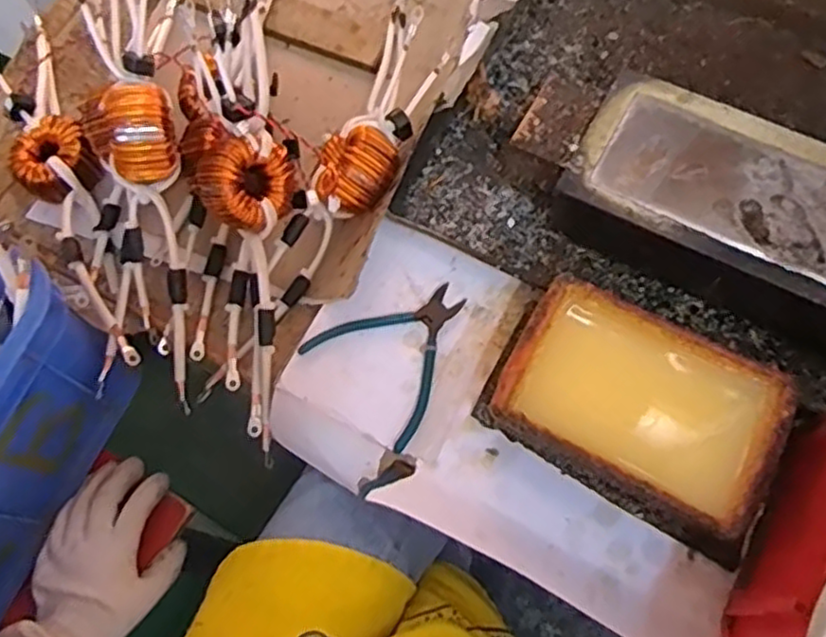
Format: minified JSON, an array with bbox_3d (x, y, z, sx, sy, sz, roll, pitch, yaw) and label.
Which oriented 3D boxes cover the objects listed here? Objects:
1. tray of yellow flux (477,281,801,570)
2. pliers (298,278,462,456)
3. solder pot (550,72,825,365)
[{"bbox_3d":[0.176,0.071,0.553,0.222,0.070,0.137,28,73,13],"label":"tray of yellow flux"},{"bbox_3d":[-0.006,0.026,0.612,0.134,0.009,0.125,-40,72,-12],"label":"pliers"},{"bbox_3d":[0.292,-0.076,0.595,0.322,0.097,0.152,29,73,13],"label":"solder pot"}]

